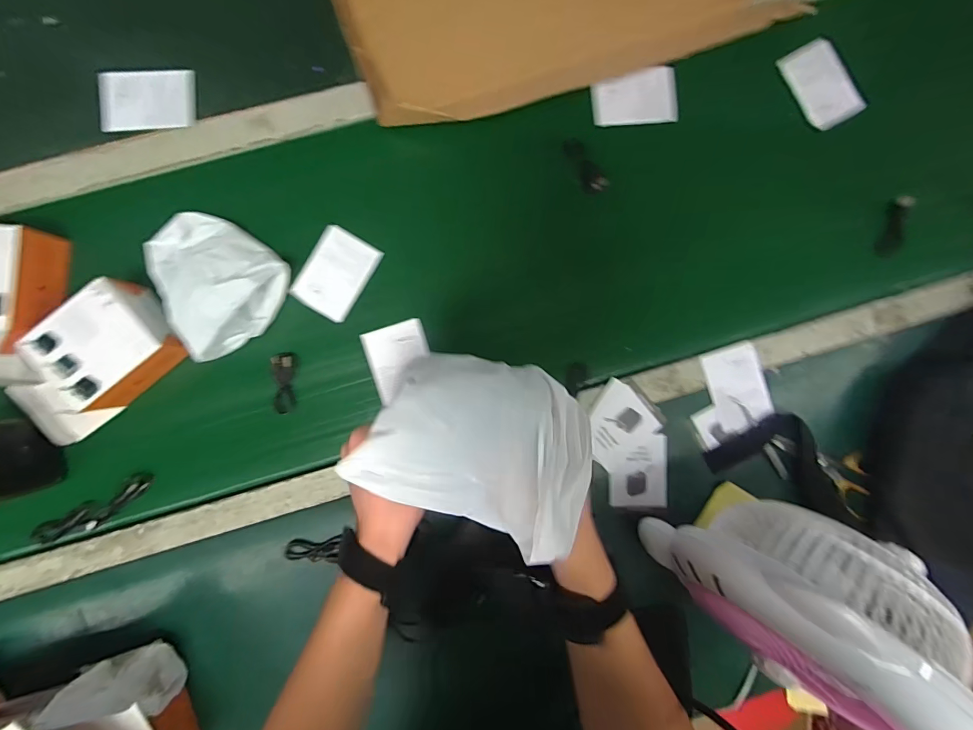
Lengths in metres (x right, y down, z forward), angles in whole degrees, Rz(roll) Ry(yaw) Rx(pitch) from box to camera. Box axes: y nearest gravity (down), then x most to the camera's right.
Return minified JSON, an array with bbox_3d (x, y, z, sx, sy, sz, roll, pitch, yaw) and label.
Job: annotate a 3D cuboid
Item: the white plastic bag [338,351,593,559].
[{"bbox_3d":[-0.004,0.049,0.264,0.130,0.052,0.105,20,89,-3],"label":"white plastic bag"}]

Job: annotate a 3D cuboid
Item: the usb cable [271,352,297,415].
[{"bbox_3d":[-0.245,0.022,0.507,0.025,0.008,0.073,0,87,-3],"label":"usb cable"}]

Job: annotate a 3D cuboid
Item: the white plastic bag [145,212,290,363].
[{"bbox_3d":[-0.315,-0.100,0.470,0.155,0.072,0.129,42,87,-1],"label":"white plastic bag"}]

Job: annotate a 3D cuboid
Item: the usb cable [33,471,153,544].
[{"bbox_3d":[-0.461,0.173,0.491,0.143,0.007,0.033,-29,89,-4],"label":"usb cable"}]

